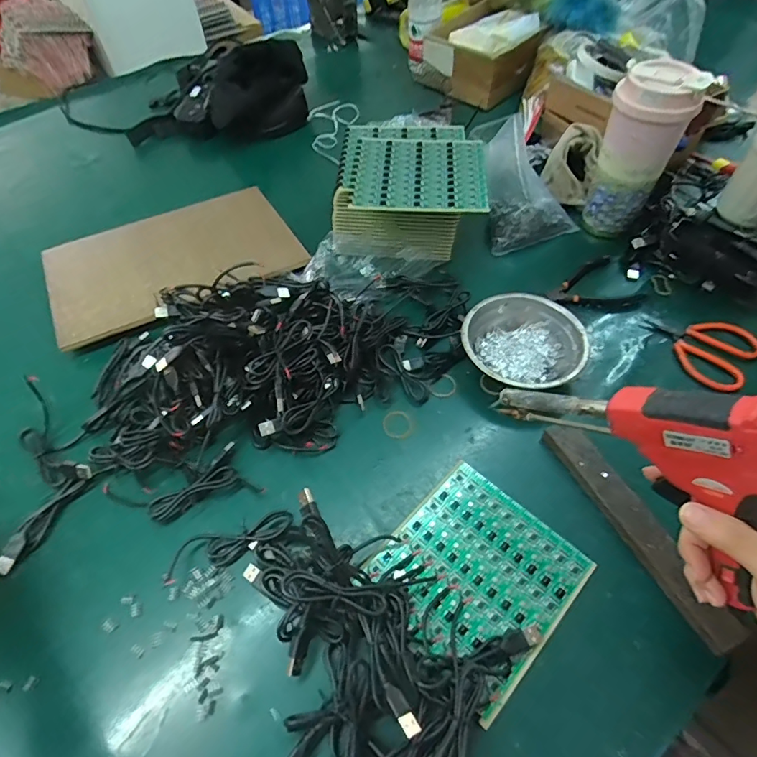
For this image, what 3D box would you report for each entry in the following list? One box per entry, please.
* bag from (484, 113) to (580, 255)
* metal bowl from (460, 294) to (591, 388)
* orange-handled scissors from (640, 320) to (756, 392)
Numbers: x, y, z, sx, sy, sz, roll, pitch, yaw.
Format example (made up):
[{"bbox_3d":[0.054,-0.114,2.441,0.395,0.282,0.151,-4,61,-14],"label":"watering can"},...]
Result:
[{"bbox_3d":[0.205,-0.250,0.622,0.117,0.110,0.118,-3,56,-1],"label":"bag"},{"bbox_3d":[0.152,-0.032,0.513,0.124,0.039,0.117,-1,56,1],"label":"metal bowl"},{"bbox_3d":[0.352,-0.040,0.525,0.108,0.015,0.090,36,64,23],"label":"orange-handled scissors"}]

